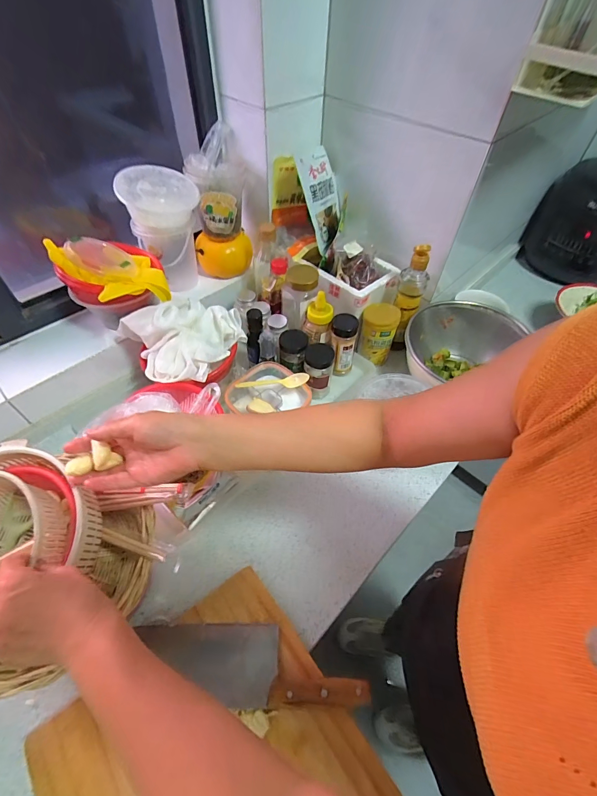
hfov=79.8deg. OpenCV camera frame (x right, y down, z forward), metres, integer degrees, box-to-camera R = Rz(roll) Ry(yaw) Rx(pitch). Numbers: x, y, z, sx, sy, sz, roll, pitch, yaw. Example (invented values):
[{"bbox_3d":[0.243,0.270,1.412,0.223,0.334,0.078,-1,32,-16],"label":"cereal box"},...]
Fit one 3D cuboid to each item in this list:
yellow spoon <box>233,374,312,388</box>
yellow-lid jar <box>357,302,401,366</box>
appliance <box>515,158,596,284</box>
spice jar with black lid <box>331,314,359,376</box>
[{"bbox_3d":[-0.048,-0.034,0.659,0.133,0.018,0.027,-2,52,-4],"label":"yellow spoon"},{"bbox_3d":[0.177,-0.146,0.795,0.075,0.114,0.075,14,53,8],"label":"yellow-lid jar"},{"bbox_3d":[0.787,-0.470,0.966,0.275,0.253,0.224,31,57,20],"label":"appliance"},{"bbox_3d":[0.093,-0.108,0.762,0.057,0.131,0.042,9,52,5],"label":"spice jar with black lid"}]

